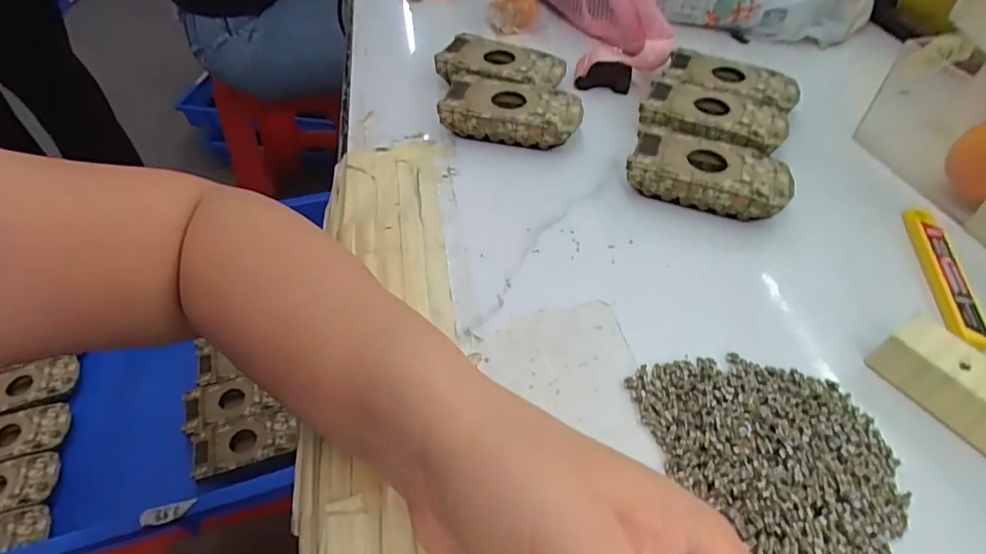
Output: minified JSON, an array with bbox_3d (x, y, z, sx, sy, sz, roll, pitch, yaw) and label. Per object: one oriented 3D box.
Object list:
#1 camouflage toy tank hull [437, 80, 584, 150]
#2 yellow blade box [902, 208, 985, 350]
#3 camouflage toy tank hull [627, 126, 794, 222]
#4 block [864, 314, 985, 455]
[{"bbox_3d":[0.014,-0.118,0.380,0.095,0.026,0.050,11,50,9],"label":"camouflage toy tank hull"},{"bbox_3d":[0.253,-0.005,0.297,0.020,0.004,0.100,10,50,8],"label":"yellow blade box"},{"bbox_3d":[0.137,-0.064,0.339,0.095,0.028,0.051,17,51,14],"label":"camouflage toy tank hull"},{"bbox_3d":[0.212,0.049,0.240,0.029,0.023,0.064,-27,55,-22],"label":"block"}]

